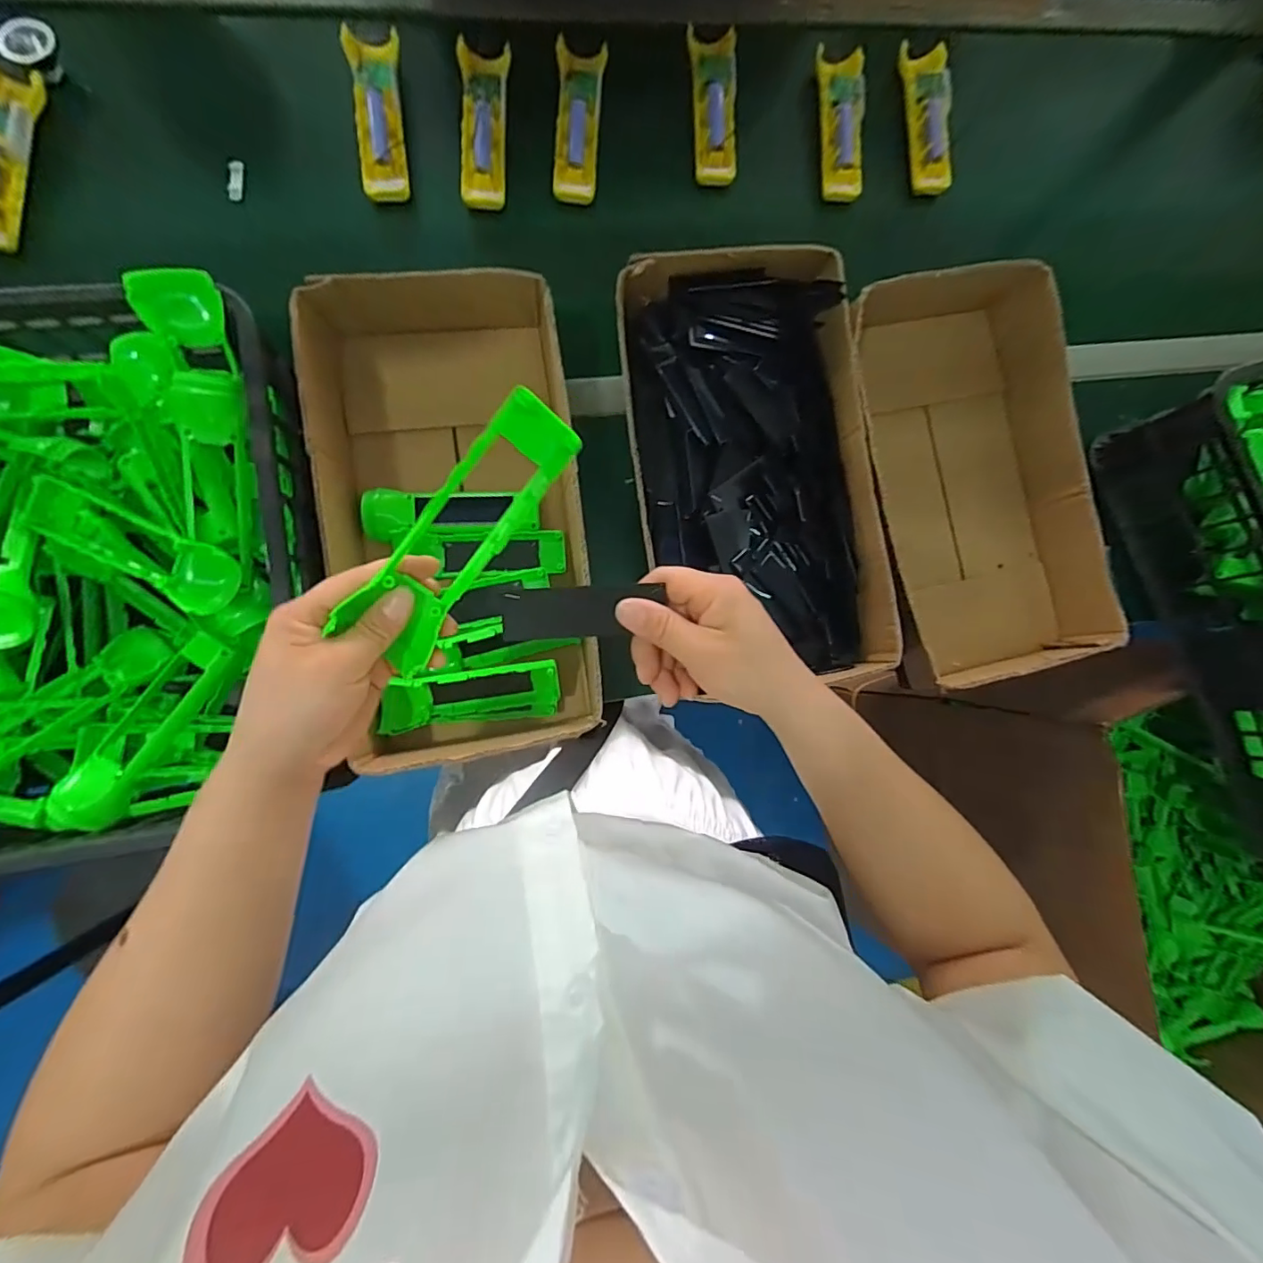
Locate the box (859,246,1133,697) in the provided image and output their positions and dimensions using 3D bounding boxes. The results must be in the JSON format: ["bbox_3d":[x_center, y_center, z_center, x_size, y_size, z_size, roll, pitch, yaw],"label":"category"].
[{"bbox_3d":[0.345,-0.157,0.595,0.237,0.123,0.401,-12,89,-9],"label":"box"}]

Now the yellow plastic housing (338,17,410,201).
[{"bbox_3d":[-0.258,-0.528,0.560,0.049,0.025,0.165,-6,88,-9],"label":"yellow plastic housing"}]

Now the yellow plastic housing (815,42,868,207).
[{"bbox_3d":[0.244,-0.585,0.628,0.053,0.016,0.166,-2,89,-3],"label":"yellow plastic housing"}]

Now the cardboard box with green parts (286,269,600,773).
[{"bbox_3d":[-0.163,-0.108,0.515,0.215,0.092,0.432,-7,88,-9],"label":"cardboard box with green parts"}]

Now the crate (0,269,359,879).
[{"bbox_3d":[-0.577,-0.023,0.395,0.609,0.124,0.405,-9,88,-9],"label":"crate"}]

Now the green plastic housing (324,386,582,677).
[{"bbox_3d":[-0.091,-0.053,0.294,0.048,0.020,0.161,35,96,-30],"label":"green plastic housing"}]

